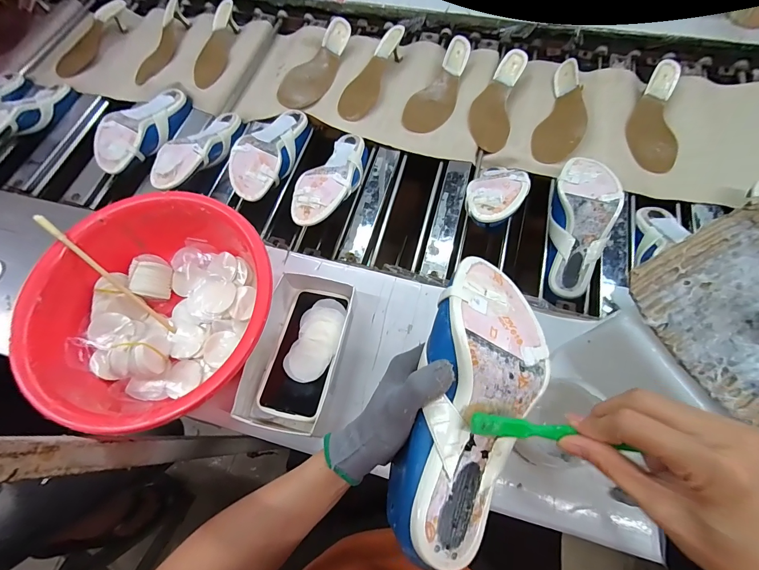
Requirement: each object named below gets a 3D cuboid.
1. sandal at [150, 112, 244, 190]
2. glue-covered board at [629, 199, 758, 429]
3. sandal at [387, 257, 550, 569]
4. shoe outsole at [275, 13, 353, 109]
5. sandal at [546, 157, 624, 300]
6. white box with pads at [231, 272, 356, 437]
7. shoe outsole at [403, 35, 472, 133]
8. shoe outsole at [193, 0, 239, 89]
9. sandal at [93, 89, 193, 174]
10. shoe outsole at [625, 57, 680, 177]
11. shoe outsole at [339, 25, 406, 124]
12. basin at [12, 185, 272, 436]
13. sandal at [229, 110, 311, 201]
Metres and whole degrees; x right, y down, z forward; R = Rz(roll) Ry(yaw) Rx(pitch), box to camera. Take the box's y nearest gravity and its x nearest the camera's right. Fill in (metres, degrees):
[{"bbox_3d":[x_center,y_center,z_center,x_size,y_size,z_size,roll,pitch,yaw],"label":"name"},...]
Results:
[{"bbox_3d":[-0.319,-0.252,0.635,0.085,0.053,0.216,18,53,10],"label":"sandal"},{"bbox_3d":[0.318,0.017,0.291,0.165,0.029,0.155,-28,68,-10],"label":"glue-covered board"},{"bbox_3d":[0.071,0.082,0.261,0.086,0.039,0.214,17,73,10],"label":"sandal"},{"bbox_3d":[-0.127,-0.457,0.734,0.077,0.047,0.230,28,71,12],"label":"shoe outsole"},{"bbox_3d":[0.305,-0.090,0.534,0.084,0.055,0.222,12,86,7],"label":"sandal"},{"bbox_3d":[-0.105,0.079,0.458,0.116,0.045,0.202,13,69,7],"label":"white box with pads"},{"bbox_3d":[0.126,-0.392,0.692,0.082,0.040,0.222,34,73,14],"label":"shoe outsole"},{"bbox_3d":[-0.367,-0.530,0.796,0.077,0.052,0.223,13,83,8],"label":"shoe outsole"},{"bbox_3d":[-0.438,-0.294,0.673,0.077,0.067,0.220,24,70,11],"label":"sandal"},{"bbox_3d":[0.503,-0.311,0.641,0.084,0.038,0.234,14,69,7],"label":"shoe outsole"},{"bbox_3d":[-0.020,-0.429,0.726,0.075,0.031,0.225,24,82,12],"label":"shoe outsole"},{"bbox_3d":[-0.264,0.034,0.453,0.273,0.116,0.266,-1,68,1],"label":"basin"},{"bbox_3d":[-0.196,-0.236,0.632,0.082,0.071,0.219,10,68,6],"label":"sandal"}]

